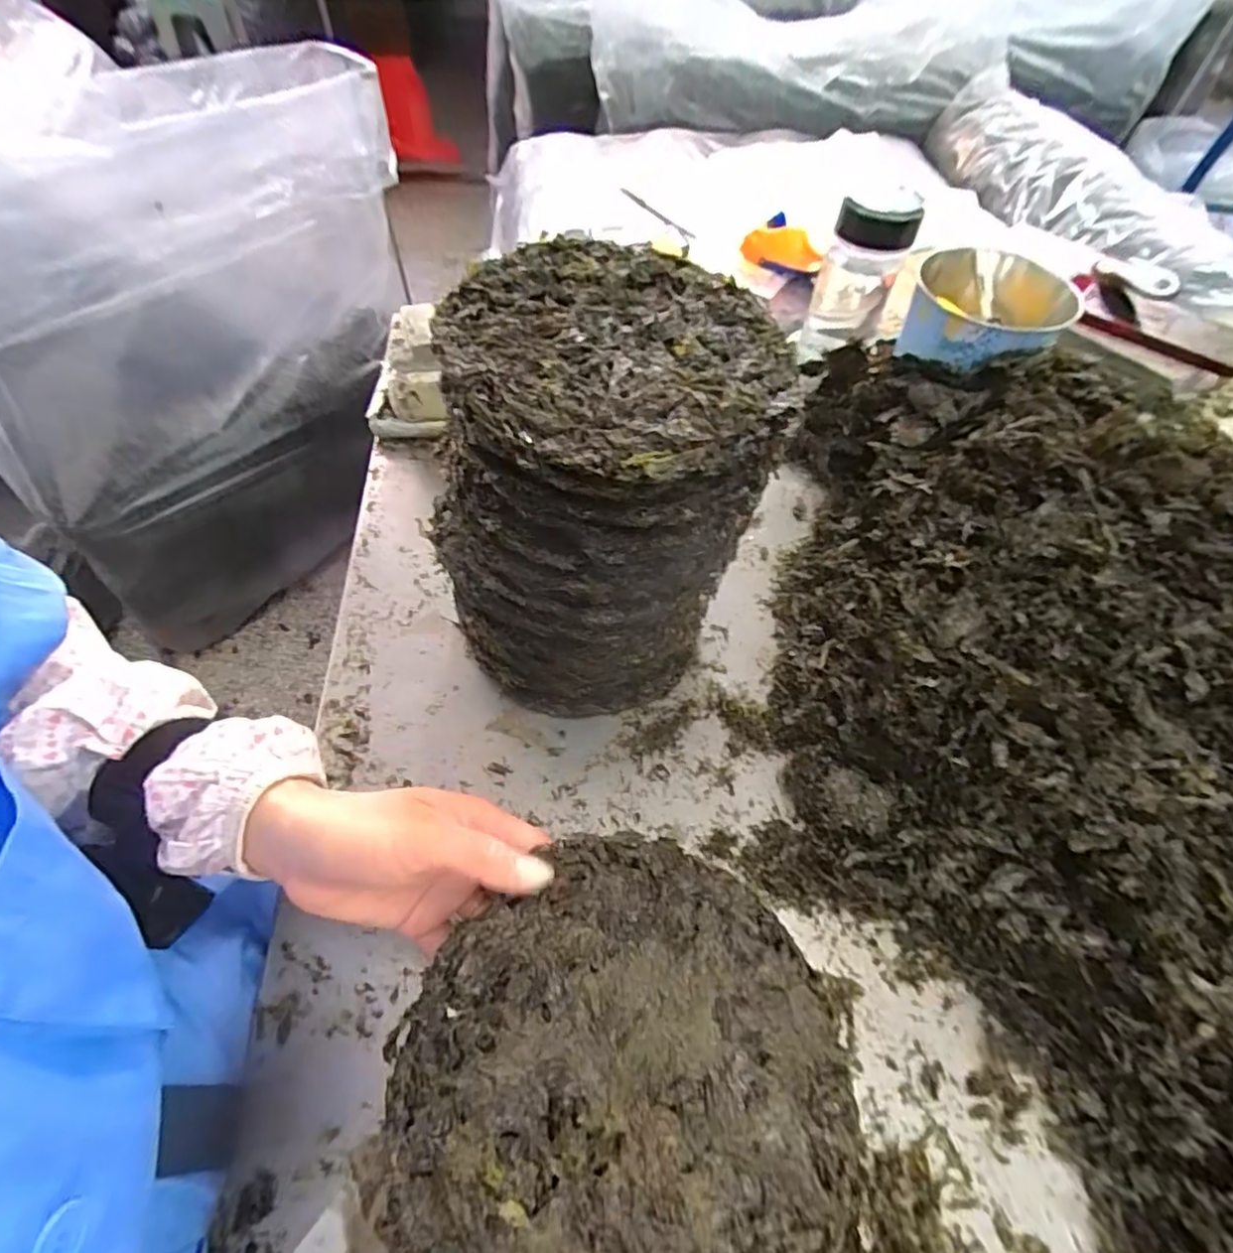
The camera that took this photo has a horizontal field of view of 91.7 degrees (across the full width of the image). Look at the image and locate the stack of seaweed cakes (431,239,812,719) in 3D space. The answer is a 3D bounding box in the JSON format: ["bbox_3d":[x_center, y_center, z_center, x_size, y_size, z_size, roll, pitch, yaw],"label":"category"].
[{"bbox_3d":[-0.006,-0.077,0.410,0.184,0.243,0.201,20,59,11],"label":"stack of seaweed cakes"}]

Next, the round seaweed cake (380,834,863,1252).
[{"bbox_3d":[0.006,0.202,0.252,0.191,0.027,0.191,1,57,-1],"label":"round seaweed cake"}]

